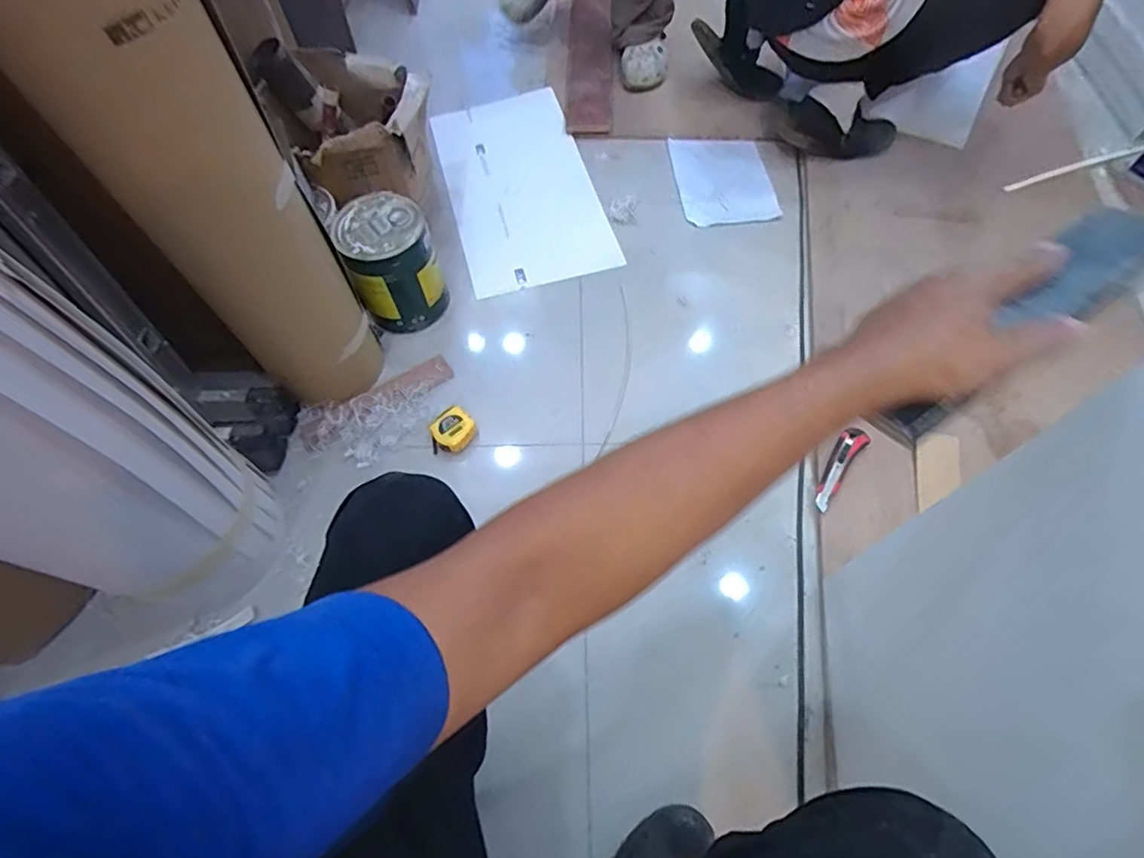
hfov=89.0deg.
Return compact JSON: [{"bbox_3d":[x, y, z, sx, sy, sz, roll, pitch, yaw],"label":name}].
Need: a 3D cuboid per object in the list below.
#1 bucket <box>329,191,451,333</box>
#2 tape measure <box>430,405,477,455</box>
[{"bbox_3d":[-0.336,-0.308,1.103,0.152,0.204,0.156,-1,62,1],"label":"bucket"},{"bbox_3d":[-0.214,0.006,1.028,0.081,0.039,0.072,-39,67,-17],"label":"tape measure"}]

